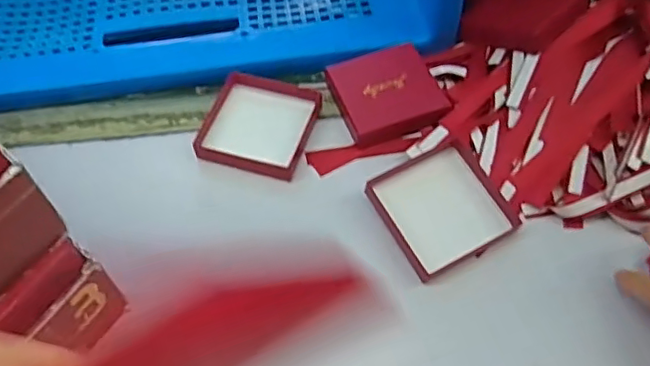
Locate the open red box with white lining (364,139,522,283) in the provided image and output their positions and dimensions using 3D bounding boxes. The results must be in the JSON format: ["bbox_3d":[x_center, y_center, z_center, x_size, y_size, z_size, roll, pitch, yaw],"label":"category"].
[{"bbox_3d":[0.093,0.018,0.476,0.099,0.029,0.093,-27,61,-15],"label":"open red box with white lining"}]

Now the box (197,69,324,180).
[{"bbox_3d":[-0.059,-0.054,0.532,0.092,0.022,0.093,14,59,10],"label":"box"}]

